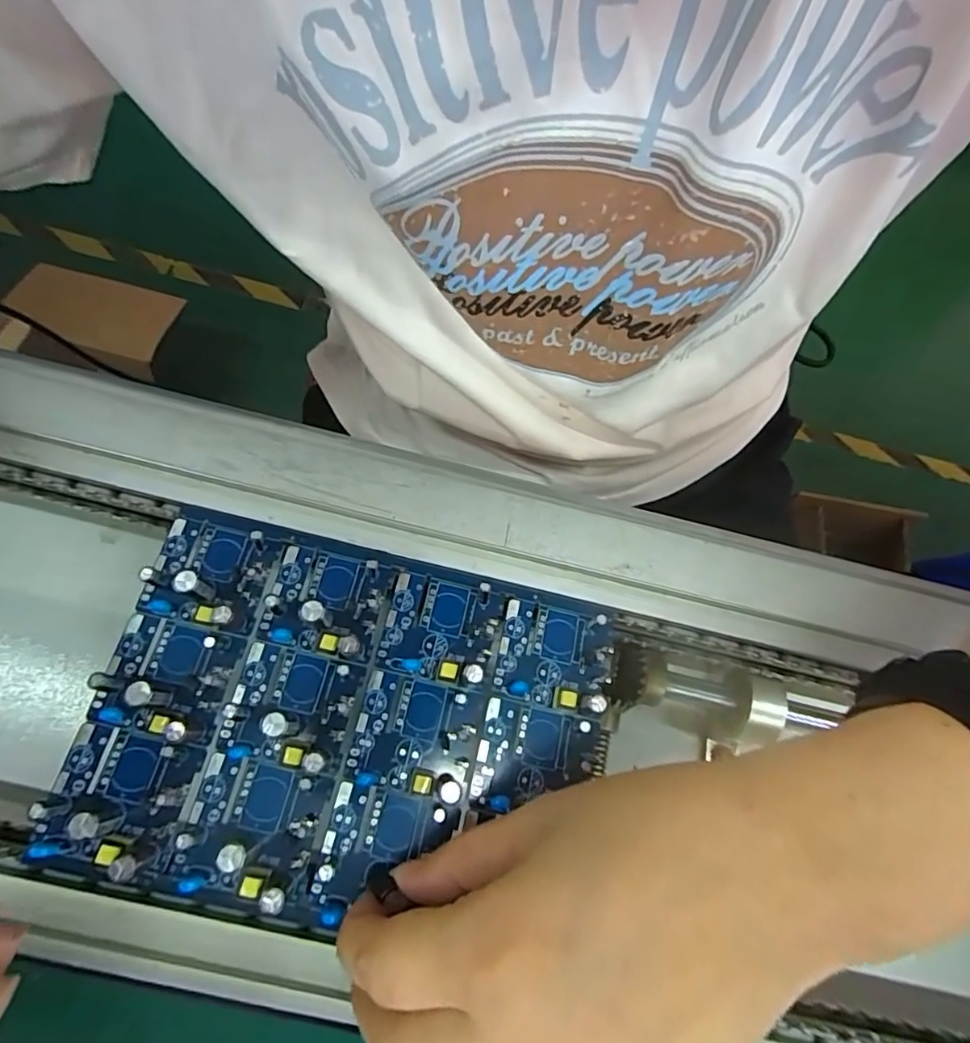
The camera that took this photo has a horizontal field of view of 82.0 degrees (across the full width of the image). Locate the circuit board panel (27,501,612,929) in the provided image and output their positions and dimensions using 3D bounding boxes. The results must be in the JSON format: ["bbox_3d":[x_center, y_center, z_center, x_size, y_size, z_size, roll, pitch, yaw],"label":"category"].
[{"bbox_3d":[-0.053,0.077,0.218,0.189,0.015,0.133,12,69,2],"label":"circuit board panel"}]

